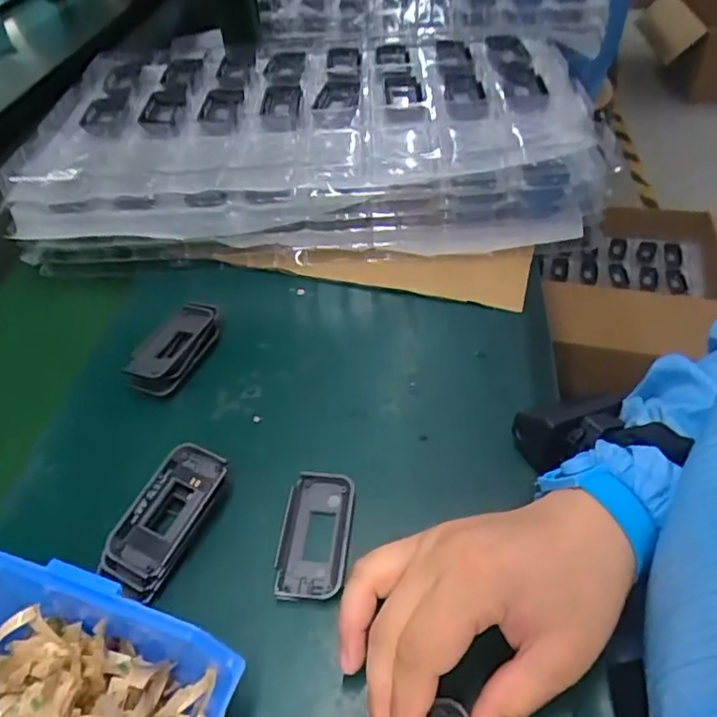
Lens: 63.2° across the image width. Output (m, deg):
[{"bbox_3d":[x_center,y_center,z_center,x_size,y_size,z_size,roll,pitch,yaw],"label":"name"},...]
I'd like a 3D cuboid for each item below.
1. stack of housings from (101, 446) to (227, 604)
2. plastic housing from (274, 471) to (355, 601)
[{"bbox_3d":[-0.113,0.094,0.344,0.039,0.021,0.086,21,59,12],"label":"stack of housings"},{"bbox_3d":[-0.025,0.102,0.339,0.040,0.010,0.077,1,47,8],"label":"plastic housing"}]

